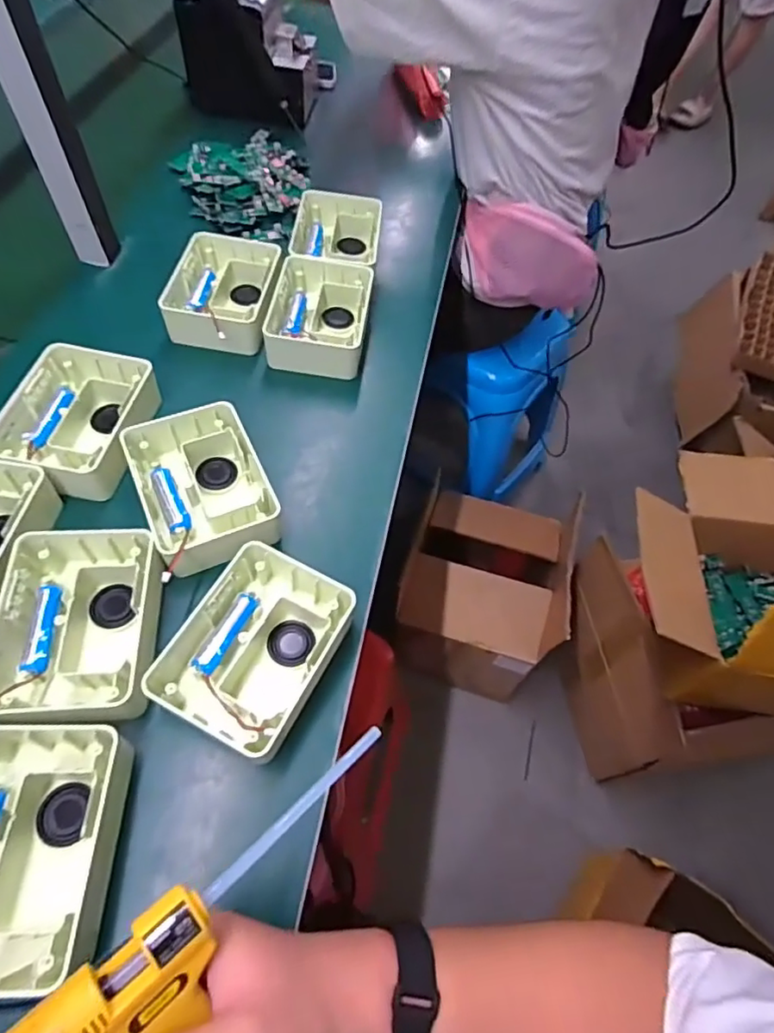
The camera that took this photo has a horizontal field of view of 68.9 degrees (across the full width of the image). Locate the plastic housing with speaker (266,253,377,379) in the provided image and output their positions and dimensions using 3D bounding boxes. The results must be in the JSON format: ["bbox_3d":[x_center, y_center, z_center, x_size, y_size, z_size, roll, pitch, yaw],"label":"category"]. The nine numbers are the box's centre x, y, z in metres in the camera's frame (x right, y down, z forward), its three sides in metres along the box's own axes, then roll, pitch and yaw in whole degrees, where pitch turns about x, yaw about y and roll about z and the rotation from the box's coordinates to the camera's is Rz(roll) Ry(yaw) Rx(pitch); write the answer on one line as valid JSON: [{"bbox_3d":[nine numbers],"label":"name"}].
[{"bbox_3d":[-0.076,-0.235,0.656,0.108,0.044,0.148,8,58,1],"label":"plastic housing with speaker"}]

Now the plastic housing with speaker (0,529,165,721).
[{"bbox_3d":[-0.237,0.084,0.440,0.111,0.045,0.153,-3,58,-6],"label":"plastic housing with speaker"}]

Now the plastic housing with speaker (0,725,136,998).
[{"bbox_3d":[-0.233,0.216,0.365,0.111,0.060,0.146,1,58,-4],"label":"plastic housing with speaker"}]

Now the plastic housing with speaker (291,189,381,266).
[{"bbox_3d":[-0.065,-0.359,0.732,0.108,0.045,0.137,5,58,-1],"label":"plastic housing with speaker"}]

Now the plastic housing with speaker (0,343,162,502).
[{"bbox_3d":[-0.292,-0.092,0.541,0.113,0.044,0.159,10,58,2],"label":"plastic housing with speaker"}]

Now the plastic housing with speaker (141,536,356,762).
[{"bbox_3d":[-0.102,0.104,0.447,0.109,0.050,0.146,23,59,10],"label":"plastic housing with speaker"}]

